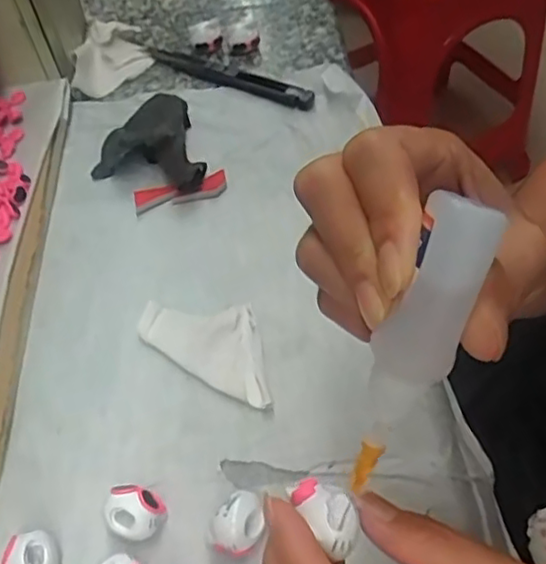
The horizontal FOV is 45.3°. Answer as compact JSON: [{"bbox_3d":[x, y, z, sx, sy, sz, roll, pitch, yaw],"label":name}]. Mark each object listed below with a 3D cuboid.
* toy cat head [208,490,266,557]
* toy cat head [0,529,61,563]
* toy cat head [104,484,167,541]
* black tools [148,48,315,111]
[{"bbox_3d":[-0.017,0.104,0.284,0.024,0.019,0.025,-2,54,3],"label":"toy cat head"},{"bbox_3d":[-0.102,0.121,0.279,0.021,0.018,0.025,-17,55,-7],"label":"toy cat head"},{"bbox_3d":[-0.060,0.102,0.288,0.024,0.018,0.023,-2,54,3],"label":"toy cat head"},{"bbox_3d":[-0.033,-0.152,0.476,0.139,0.008,0.020,23,59,20],"label":"black tools"}]

